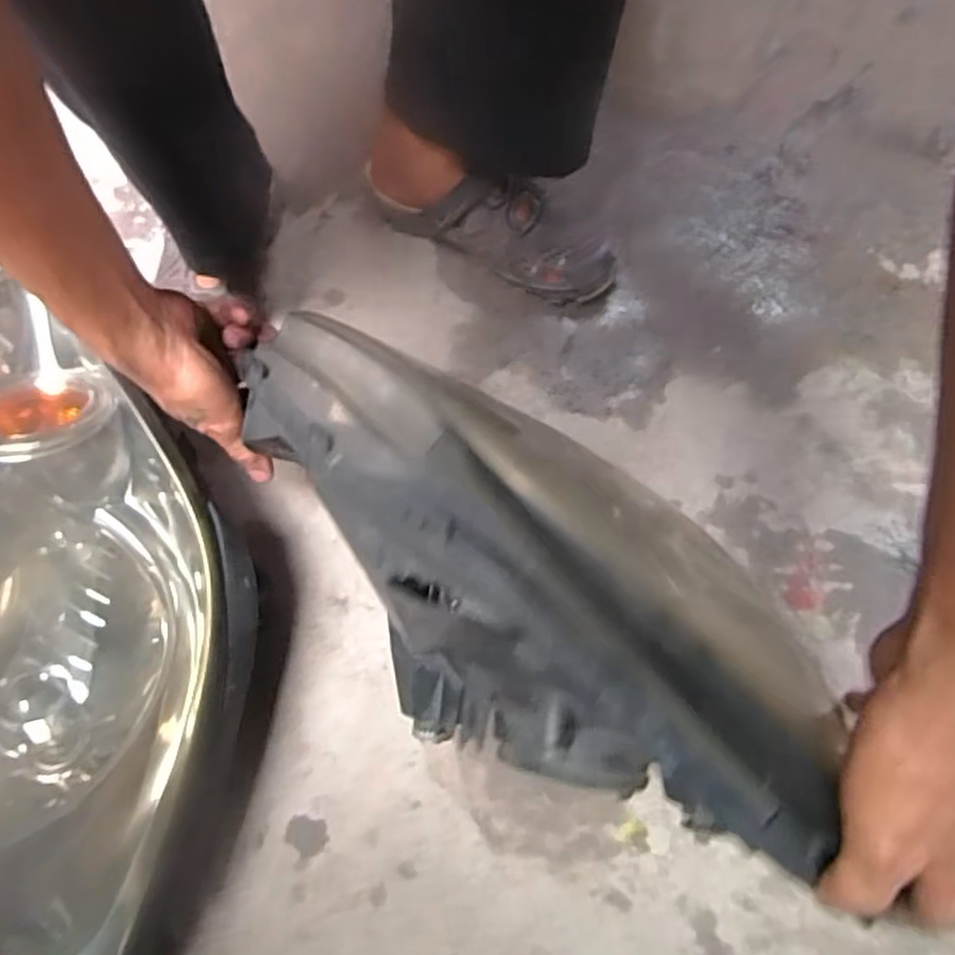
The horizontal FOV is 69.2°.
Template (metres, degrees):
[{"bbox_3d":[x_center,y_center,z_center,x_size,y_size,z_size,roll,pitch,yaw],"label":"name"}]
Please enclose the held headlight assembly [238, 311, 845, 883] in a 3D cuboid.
[{"bbox_3d":[0.009,0.051,0.366,0.374,0.150,0.154,38,75,17],"label":"held headlight assembly"}]

